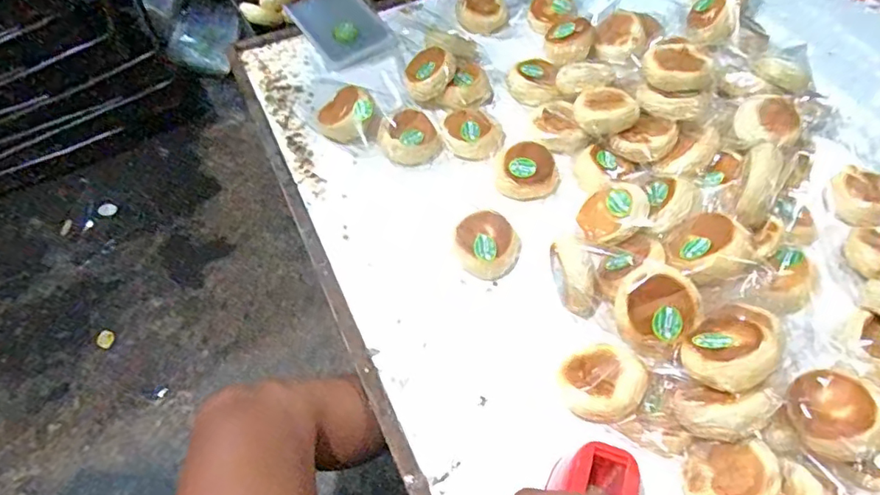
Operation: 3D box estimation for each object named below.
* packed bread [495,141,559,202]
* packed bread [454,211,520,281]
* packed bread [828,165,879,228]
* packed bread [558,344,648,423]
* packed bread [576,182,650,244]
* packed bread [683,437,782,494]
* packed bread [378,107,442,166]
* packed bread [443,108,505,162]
[{"bbox_3d":[0.127,-0.113,0.781,0.095,0.038,0.083,-3,55,0],"label":"packed bread"},{"bbox_3d":[0.066,-0.001,0.721,0.082,0.047,0.087,-1,55,1],"label":"packed bread"},{"bbox_3d":[0.577,-0.067,0.740,0.086,0.039,0.085,-37,62,-22],"label":"packed bread"},{"bbox_3d":[0.183,0.155,0.604,0.080,0.052,0.093,33,62,21],"label":"packed bread"},{"bbox_3d":[0.222,-0.045,0.698,0.083,0.032,0.083,-36,50,25],"label":"packed bread"},{"bbox_3d":[0.284,0.227,0.527,0.089,0.022,0.079,-38,31,17],"label":"packed bread"},{"bbox_3d":[-0.044,-0.168,0.818,0.096,0.045,0.080,-7,56,-3],"label":"packed bread"},{"bbox_3d":[0.052,-0.175,0.825,0.088,0.035,0.089,-1,55,1],"label":"packed bread"}]

